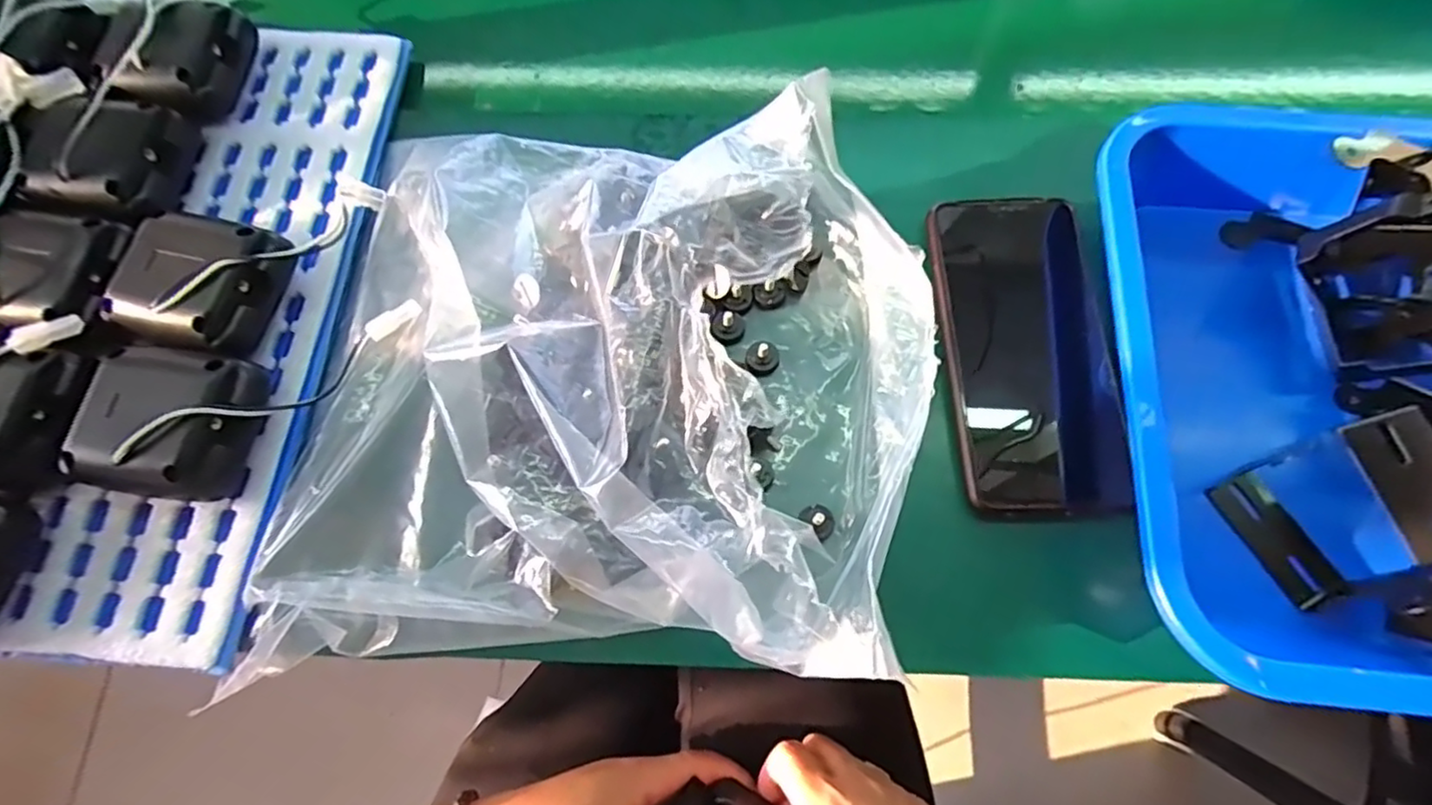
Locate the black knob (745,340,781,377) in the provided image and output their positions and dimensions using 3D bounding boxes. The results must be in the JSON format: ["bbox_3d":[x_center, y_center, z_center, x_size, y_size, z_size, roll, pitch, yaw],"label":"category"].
[{"bbox_3d":[0.023,-0.023,0.322,0.017,0.014,0.017,0,73,1],"label":"black knob"}]

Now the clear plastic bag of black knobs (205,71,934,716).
[{"bbox_3d":[-0.049,-0.020,0.279,0.288,0.101,0.263,3,73,2],"label":"clear plastic bag of black knobs"}]

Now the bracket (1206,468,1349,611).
[{"bbox_3d":[0.245,0.060,0.288,0.023,0.007,0.060,-29,74,-8],"label":"bracket"}]

